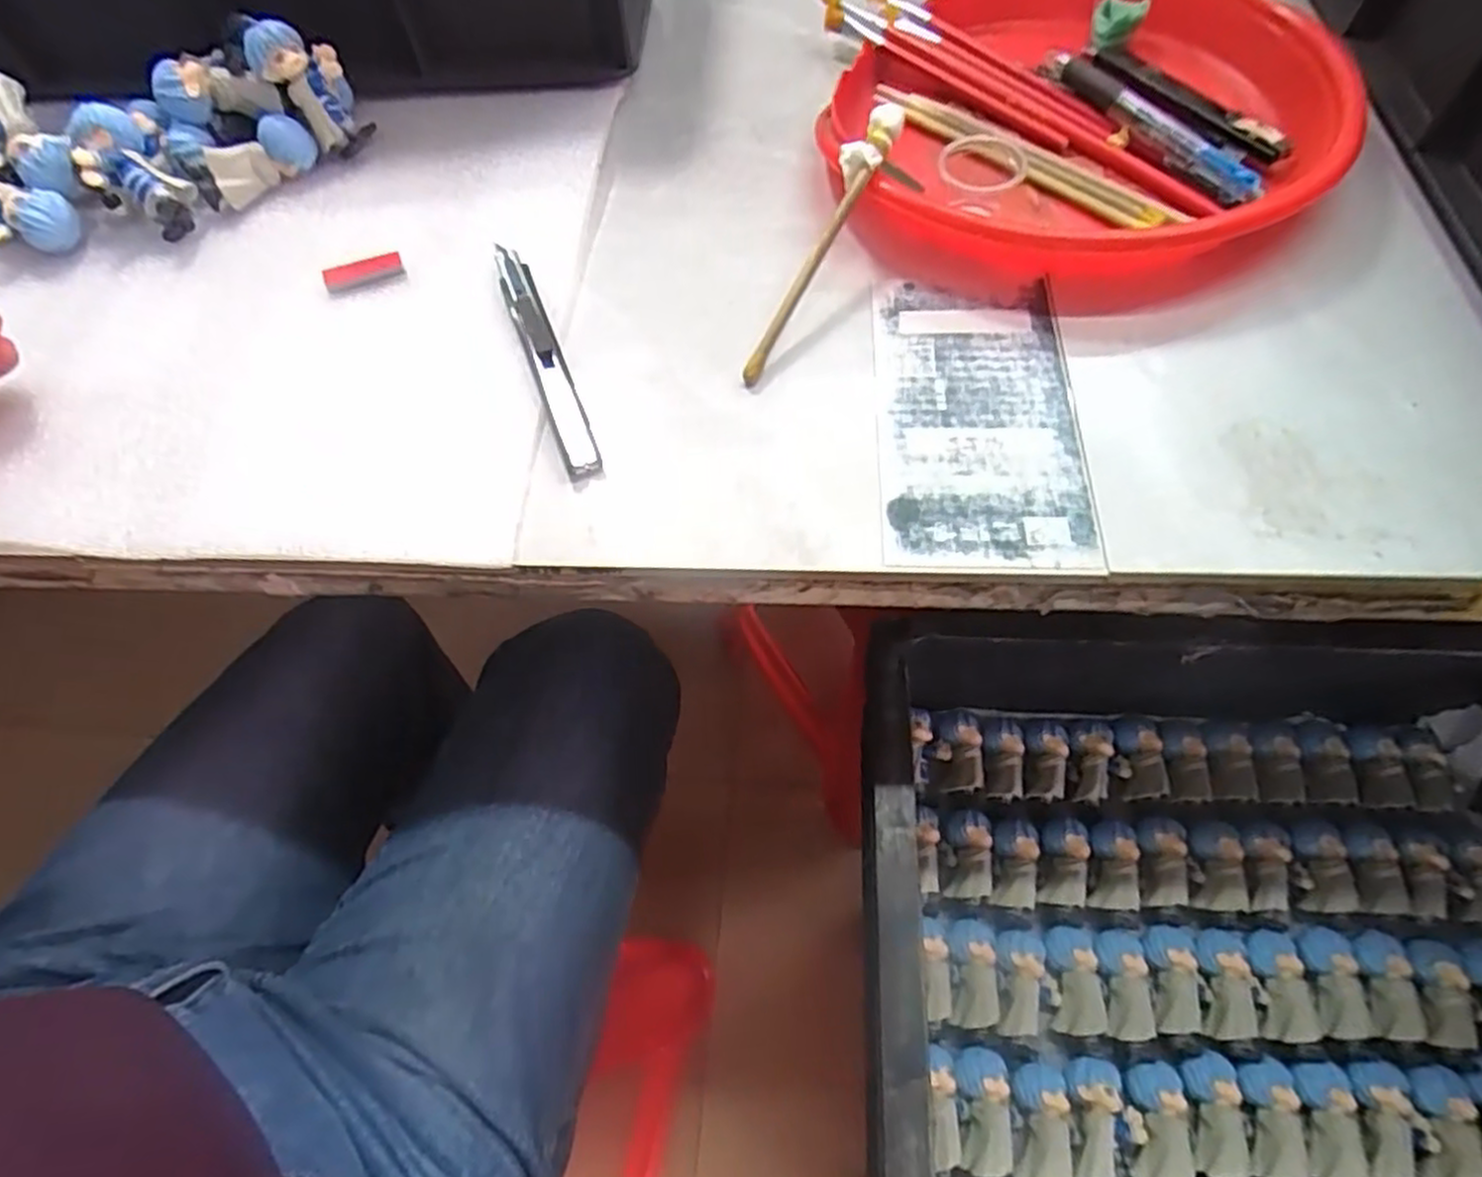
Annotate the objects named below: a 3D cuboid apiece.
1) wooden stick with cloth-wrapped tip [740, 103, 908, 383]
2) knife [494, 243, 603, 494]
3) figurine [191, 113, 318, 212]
[{"bbox_3d":[0.032,-0.150,0.337,0.017,0.015,0.136,26,84,18],"label":"wooden stick with cloth-wrapped tip"},{"bbox_3d":[-0.087,-0.103,0.336,0.015,0.012,0.138,-20,60,-8],"label":"knife"},{"bbox_3d":[-0.253,-0.221,0.401,0.021,0.025,0.062,35,68,22],"label":"figurine"}]

